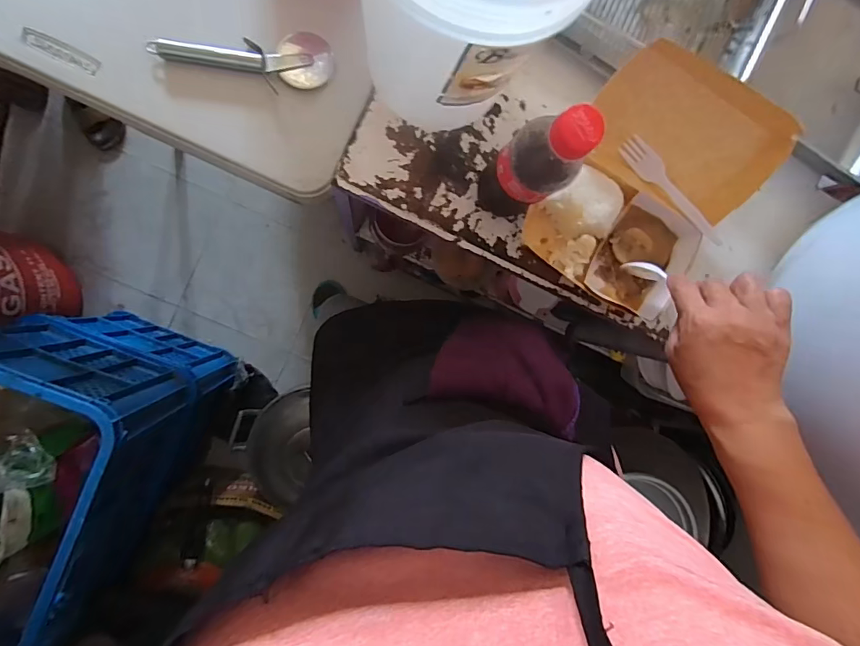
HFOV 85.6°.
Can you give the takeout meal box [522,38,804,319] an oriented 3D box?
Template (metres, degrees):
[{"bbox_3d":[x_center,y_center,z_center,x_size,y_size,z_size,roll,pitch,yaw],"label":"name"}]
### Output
[{"bbox_3d":[0.216,-0.132,0.457,0.172,0.082,0.206,31,90,-7],"label":"takeout meal box"}]

